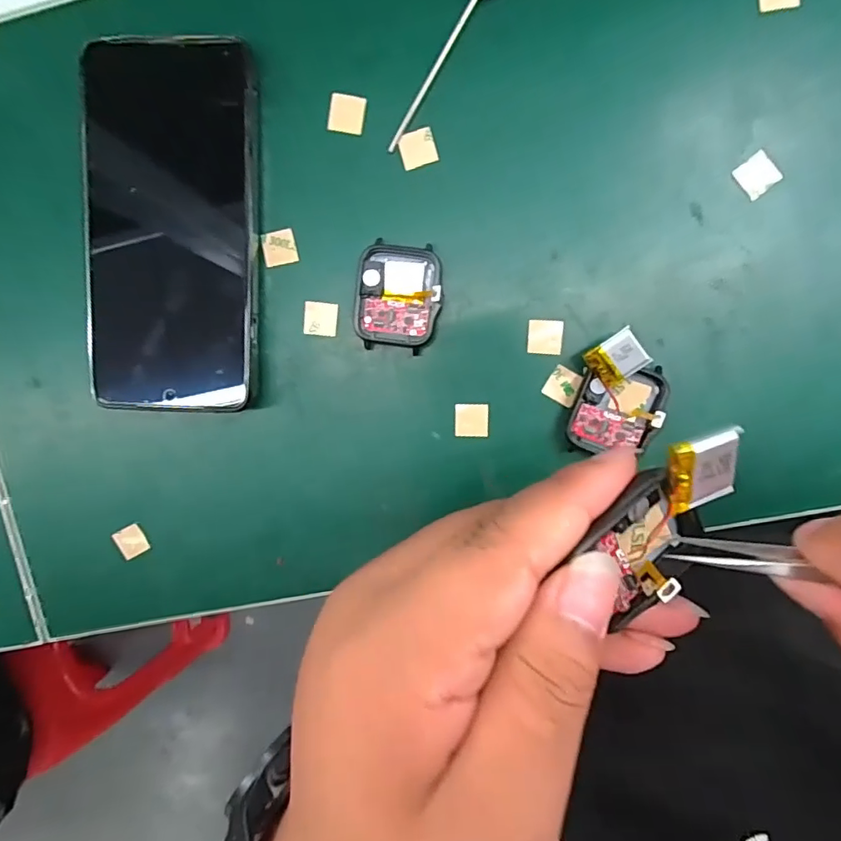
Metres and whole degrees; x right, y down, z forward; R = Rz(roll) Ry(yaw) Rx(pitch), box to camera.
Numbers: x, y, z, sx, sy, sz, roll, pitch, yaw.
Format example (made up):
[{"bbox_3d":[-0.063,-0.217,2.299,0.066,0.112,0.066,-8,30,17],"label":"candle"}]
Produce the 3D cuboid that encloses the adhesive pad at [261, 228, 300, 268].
[{"bbox_3d":[-0.066,-0.081,0.241,0.016,0.004,0.016,-10,96,5],"label":"adhesive pad"}]

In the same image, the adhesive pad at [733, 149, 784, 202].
[{"bbox_3d":[0.146,-0.106,0.224,0.016,0.004,0.016,-38,96,6],"label":"adhesive pad"}]

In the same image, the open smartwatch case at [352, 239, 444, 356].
[{"bbox_3d":[-0.010,-0.056,0.235,0.038,0.013,0.046,6,97,4],"label":"open smartwatch case"}]

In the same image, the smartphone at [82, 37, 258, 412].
[{"bbox_3d":[-0.115,-0.086,0.238,0.079,0.015,0.159,0,97,4],"label":"smartphone"}]

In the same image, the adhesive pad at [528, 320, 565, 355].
[{"bbox_3d":[0.058,-0.038,0.237,0.016,0.004,0.015,3,97,4],"label":"adhesive pad"}]

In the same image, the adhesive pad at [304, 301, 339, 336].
[{"bbox_3d":[-0.047,-0.048,0.244,0.016,0.004,0.015,5,97,4],"label":"adhesive pad"}]

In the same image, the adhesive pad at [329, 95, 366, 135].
[{"bbox_3d":[-0.033,-0.138,0.232,0.016,0.004,0.016,9,97,3],"label":"adhesive pad"}]

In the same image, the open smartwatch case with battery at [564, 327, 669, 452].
[{"bbox_3d":[0.089,-0.011,0.230,0.038,0.019,0.053,8,97,3],"label":"open smartwatch case with battery"}]

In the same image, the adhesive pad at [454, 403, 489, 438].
[{"bbox_3d":[0.024,0.000,0.243,0.016,0.004,0.015,-1,97,4],"label":"adhesive pad"}]

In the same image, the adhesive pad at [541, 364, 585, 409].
[{"bbox_3d":[0.066,-0.016,0.238,0.015,0.004,0.015,29,98,0],"label":"adhesive pad"}]

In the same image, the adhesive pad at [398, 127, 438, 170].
[{"bbox_3d":[-0.001,-0.122,0.231,0.016,0.004,0.015,-17,95,6],"label":"adhesive pad"}]

